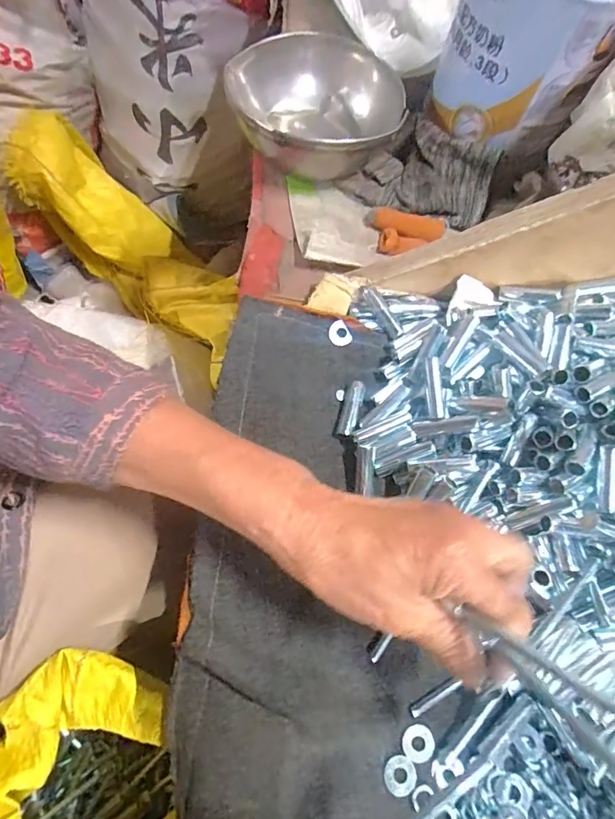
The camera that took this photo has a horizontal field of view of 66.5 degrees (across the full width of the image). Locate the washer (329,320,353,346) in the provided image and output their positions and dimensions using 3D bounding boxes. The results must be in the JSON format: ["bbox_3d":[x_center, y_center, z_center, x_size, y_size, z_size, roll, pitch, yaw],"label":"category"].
[{"bbox_3d":[0.024,-0.056,0.351,0.016,0.004,0.018,-37,101,-7],"label":"washer"}]

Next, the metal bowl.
[{"bbox_3d":[0.005,-0.256,0.407,0.136,0.057,0.139,-25,73,-17],"label":"metal bowl"}]

